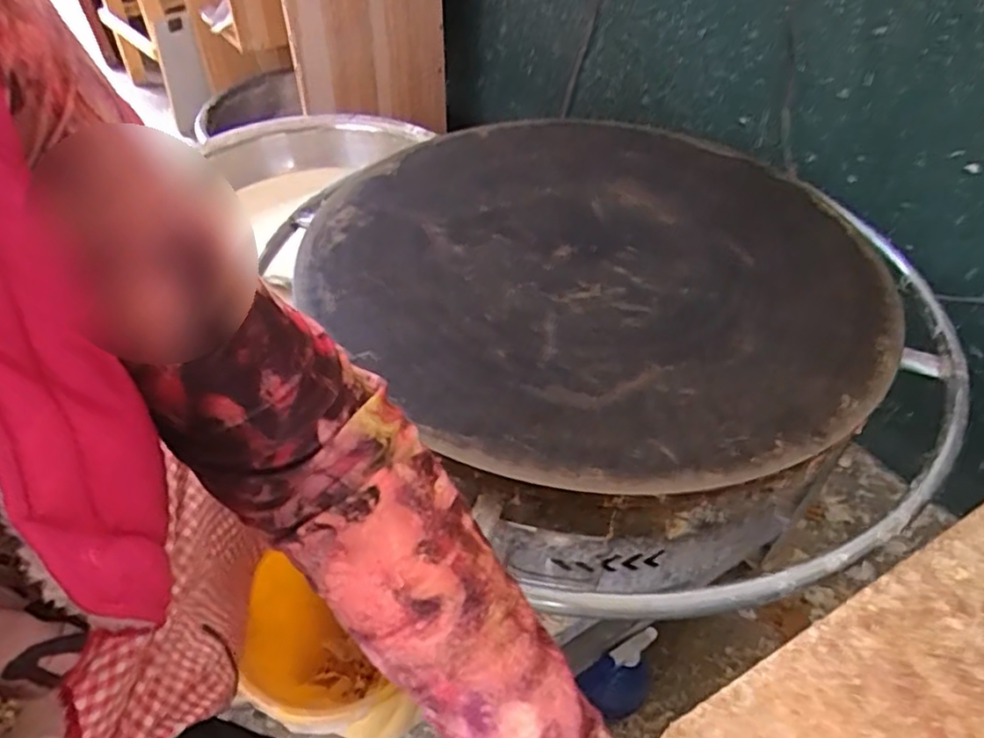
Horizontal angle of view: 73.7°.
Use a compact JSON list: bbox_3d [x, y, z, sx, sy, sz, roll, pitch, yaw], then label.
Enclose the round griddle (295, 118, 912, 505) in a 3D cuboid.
[{"bbox_3d":[0.104,-0.115,0.672,0.545,0.026,0.545,0,46,0],"label":"round griddle"}]

